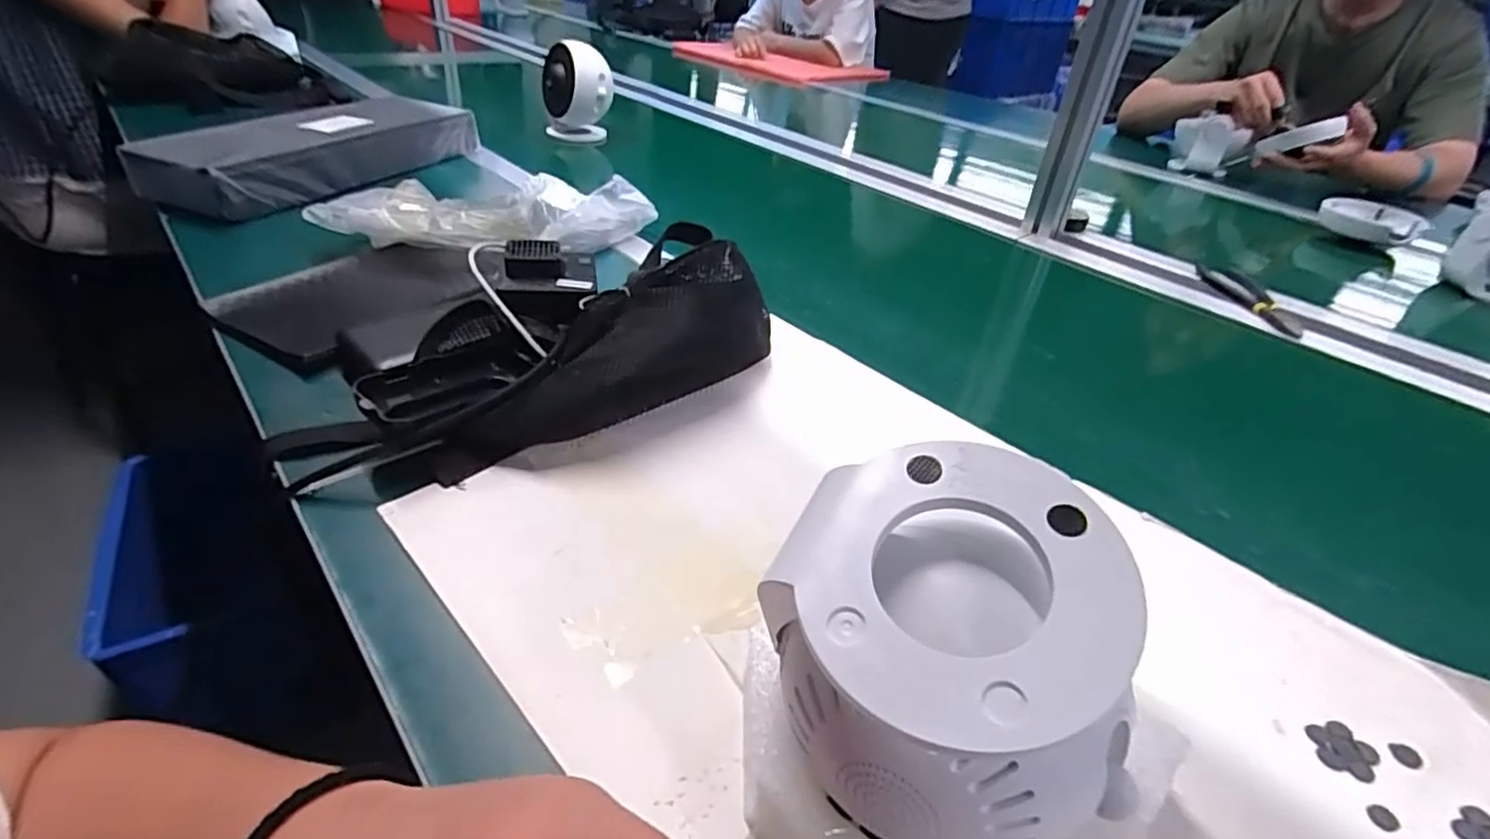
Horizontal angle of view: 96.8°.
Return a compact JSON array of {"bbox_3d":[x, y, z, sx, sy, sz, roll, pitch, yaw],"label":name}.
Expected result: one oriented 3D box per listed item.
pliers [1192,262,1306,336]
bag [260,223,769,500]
[{"bbox_3d":[0.549,-0.132,0.720,0.042,0.016,0.163,7,32,0],"label":"pliers"},{"bbox_3d":[-0.128,-0.047,0.445,0.324,0.078,0.129,-17,41,-28],"label":"bag"}]

